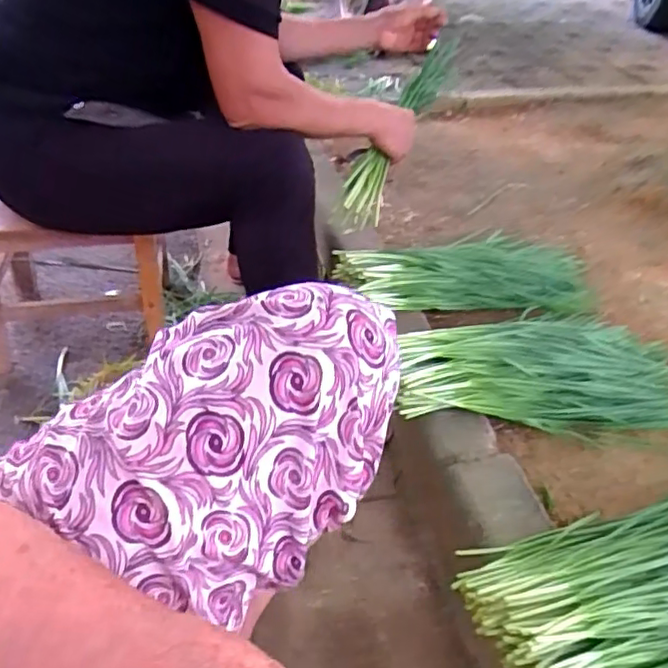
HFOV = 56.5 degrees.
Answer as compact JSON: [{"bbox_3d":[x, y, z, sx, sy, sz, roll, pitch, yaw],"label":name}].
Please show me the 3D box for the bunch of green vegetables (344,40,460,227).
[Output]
[{"bbox_3d":[0.098,-0.311,0.938,0.052,0.067,0.376,19,66,17],"label":"bunch of green vegetables"}]

